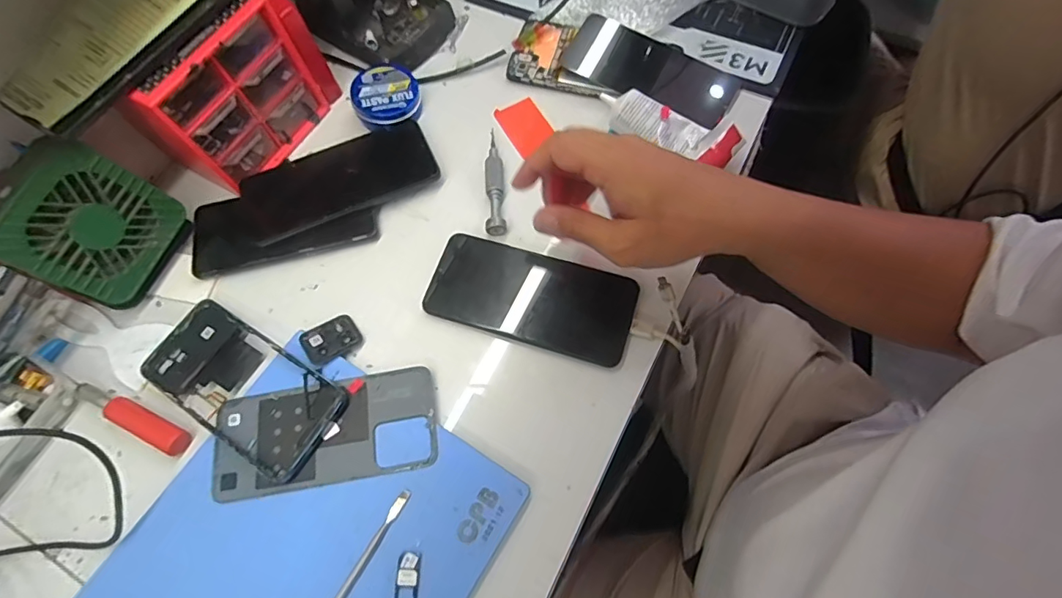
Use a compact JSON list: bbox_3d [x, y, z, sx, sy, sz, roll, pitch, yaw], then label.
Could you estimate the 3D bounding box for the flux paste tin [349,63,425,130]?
[{"bbox_3d":[-0.138,-0.196,0.477,0.062,0.022,0.072,-16,68,-3],"label":"flux paste tin"}]

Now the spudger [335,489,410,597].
[{"bbox_3d":[-0.127,0.196,0.317,0.007,0.007,0.160,29,72,14],"label":"spudger"}]

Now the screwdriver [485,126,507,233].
[{"bbox_3d":[-0.033,-0.103,0.439,0.017,0.013,0.101,-6,68,1],"label":"screwdriver"}]

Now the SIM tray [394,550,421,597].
[{"bbox_3d":[-0.080,0.184,0.323,0.016,0.004,0.038,-3,68,2],"label":"SIM tray"}]

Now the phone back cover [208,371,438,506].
[{"bbox_3d":[-0.151,0.098,0.367,0.161,0.010,0.075,-10,68,-1],"label":"phone back cover"}]

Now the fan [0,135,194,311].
[{"bbox_3d":[-0.338,-0.055,0.387,0.045,0.115,0.096,15,69,28],"label":"fan"}]

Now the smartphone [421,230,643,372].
[{"bbox_3d":[-0.001,-0.002,0.400,0.162,0.009,0.076,17,70,9],"label":"smartphone"}]

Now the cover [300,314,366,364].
[{"bbox_3d":[-0.158,0.032,0.398,0.043,0.004,0.034,-32,68,-23],"label":"cover"}]

